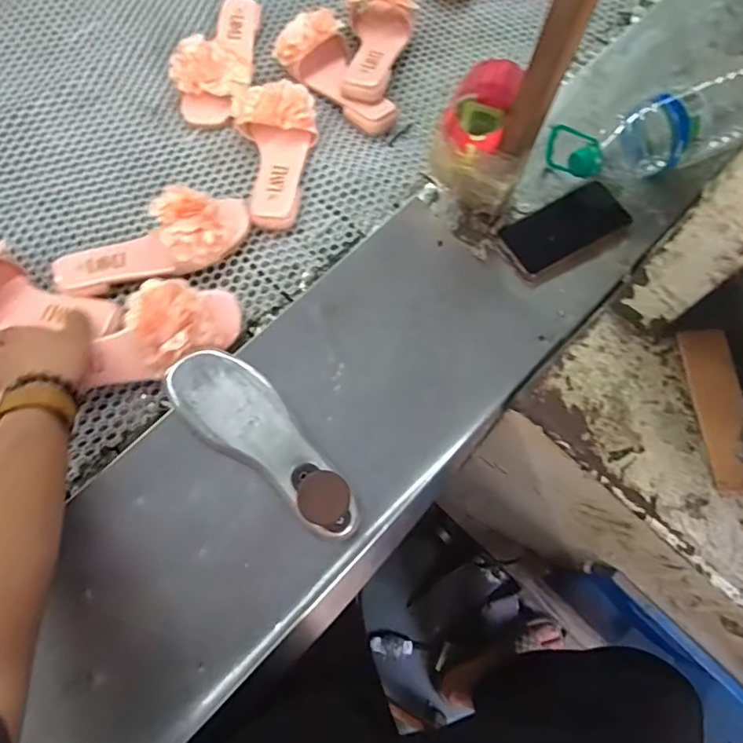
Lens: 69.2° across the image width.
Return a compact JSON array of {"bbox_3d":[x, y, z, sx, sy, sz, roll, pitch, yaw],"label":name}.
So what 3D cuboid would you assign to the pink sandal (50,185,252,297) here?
[{"bbox_3d":[-0.264,-0.152,0.652,0.240,0.071,0.092,-26,72,-10],"label":"pink sandal"}]

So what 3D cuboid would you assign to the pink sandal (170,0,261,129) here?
[{"bbox_3d":[-0.218,-0.454,0.767,0.099,0.069,0.222,5,69,0],"label":"pink sandal"}]

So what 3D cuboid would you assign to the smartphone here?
[{"bbox_3d":[0.246,-0.182,0.681,0.175,0.011,0.074,-29,73,-11],"label":"smartphone"}]

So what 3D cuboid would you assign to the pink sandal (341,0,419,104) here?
[{"bbox_3d":[0.012,-0.475,0.767,0.104,0.082,0.198,6,69,1],"label":"pink sandal"}]

